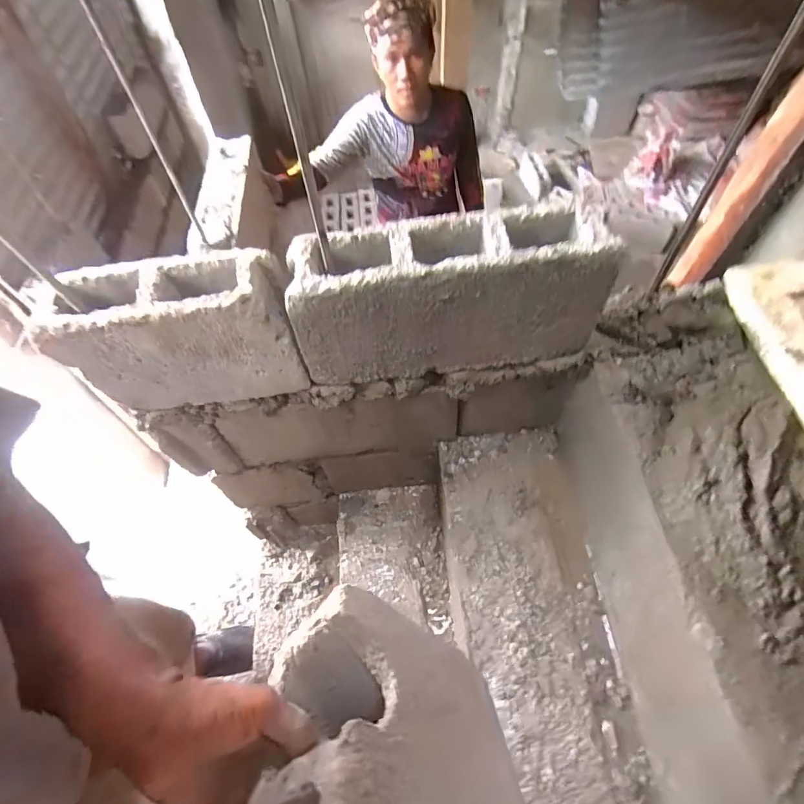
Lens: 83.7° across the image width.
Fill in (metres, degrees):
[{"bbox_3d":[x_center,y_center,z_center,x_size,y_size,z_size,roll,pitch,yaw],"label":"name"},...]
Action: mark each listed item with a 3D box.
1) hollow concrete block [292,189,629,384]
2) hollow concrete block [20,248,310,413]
[{"bbox_3d":[0.058,-0.137,0.601,0.386,0.194,0.095,-7,58,-1],"label":"hollow concrete block"},{"bbox_3d":[-0.277,-0.087,0.602,0.268,0.184,0.092,-8,58,-2],"label":"hollow concrete block"}]

